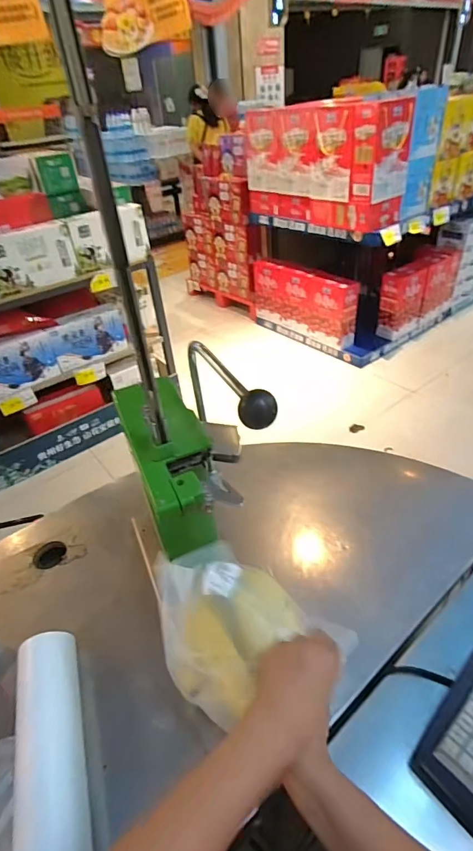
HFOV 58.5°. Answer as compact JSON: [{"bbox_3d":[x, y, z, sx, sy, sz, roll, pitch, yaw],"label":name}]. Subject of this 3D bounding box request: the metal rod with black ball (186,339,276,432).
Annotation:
[{"bbox_3d":[-0.016,-0.040,0.488,0.031,0.109,0.233,-19,17,-15],"label":"metal rod with black ball"}]

